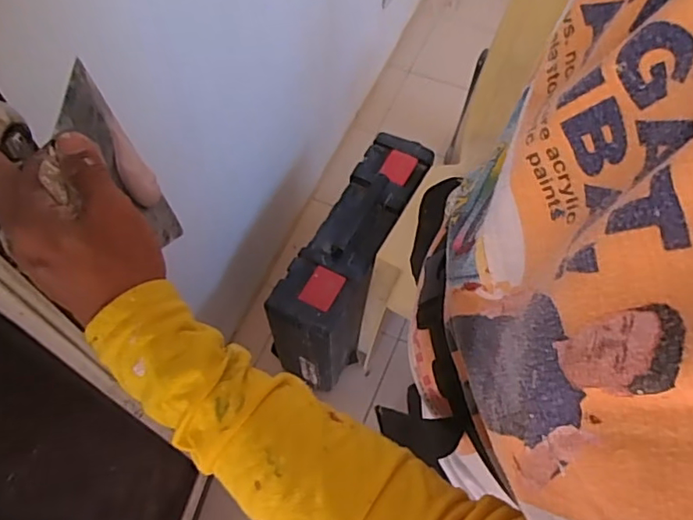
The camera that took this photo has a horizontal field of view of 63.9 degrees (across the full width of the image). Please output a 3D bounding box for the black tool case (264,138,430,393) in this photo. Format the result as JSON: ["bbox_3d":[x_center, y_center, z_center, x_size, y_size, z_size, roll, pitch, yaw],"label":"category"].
[{"bbox_3d":[0.016,0.030,1.311,0.170,0.417,0.526,22,63,12],"label":"black tool case"}]

